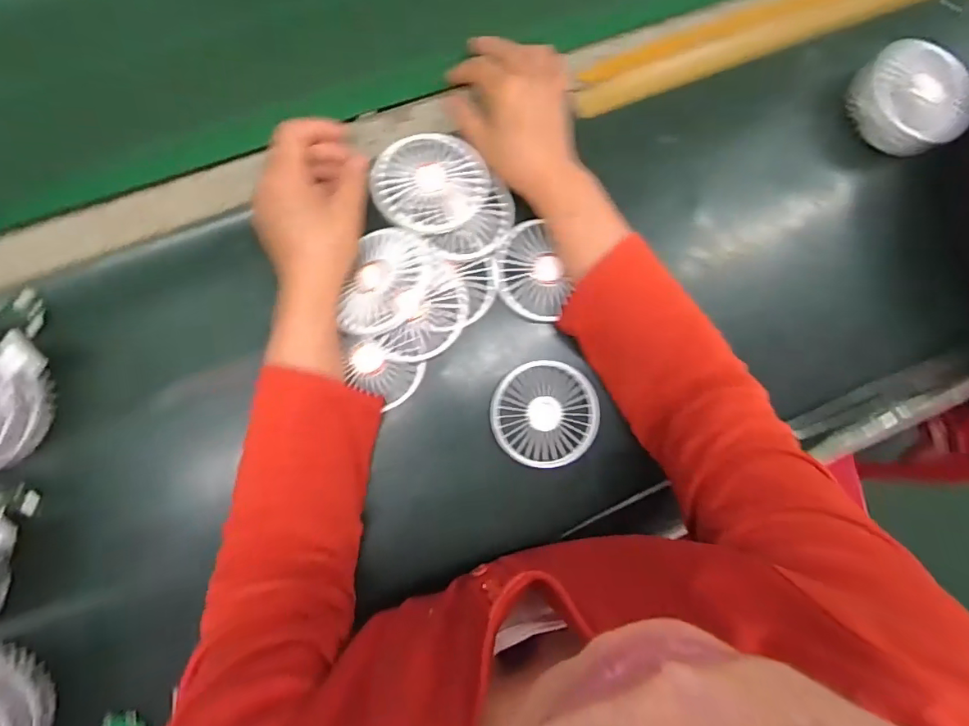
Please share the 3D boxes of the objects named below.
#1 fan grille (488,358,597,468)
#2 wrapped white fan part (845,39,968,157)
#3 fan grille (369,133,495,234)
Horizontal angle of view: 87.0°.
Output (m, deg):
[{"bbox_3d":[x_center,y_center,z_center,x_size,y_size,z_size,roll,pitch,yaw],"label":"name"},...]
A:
[{"bbox_3d":[0.052,0.044,0.437,0.089,0.007,0.087,1,85,-8],"label":"fan grille"},{"bbox_3d":[0.390,-0.243,0.475,0.084,0.050,0.097,-19,88,-9],"label":"wrapped white fan part"},{"bbox_3d":[-0.044,-0.149,0.422,0.092,0.018,0.084,1,85,-8],"label":"fan grille"}]

